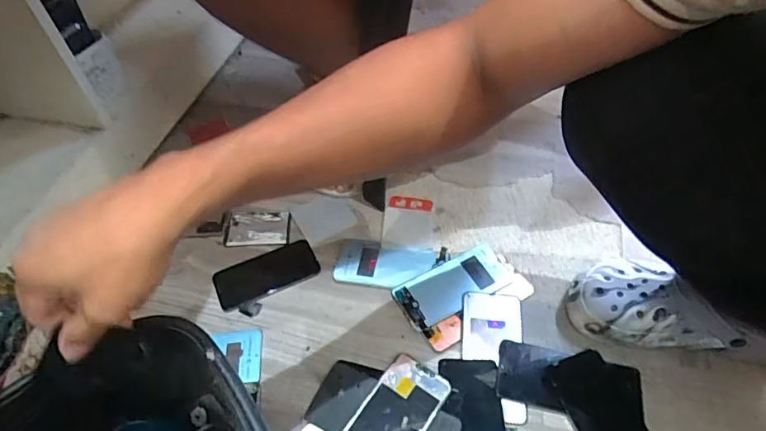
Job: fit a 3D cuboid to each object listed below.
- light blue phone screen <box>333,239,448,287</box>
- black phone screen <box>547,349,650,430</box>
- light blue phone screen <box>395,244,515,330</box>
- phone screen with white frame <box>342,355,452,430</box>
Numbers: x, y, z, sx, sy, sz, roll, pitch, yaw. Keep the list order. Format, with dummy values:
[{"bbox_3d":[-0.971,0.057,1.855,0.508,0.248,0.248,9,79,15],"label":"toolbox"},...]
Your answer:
[{"bbox_3d":[0.009,0.065,0.684,0.150,0.011,0.075,5,45,9],"label":"light blue phone screen"},{"bbox_3d":[0.241,0.220,0.532,0.071,0.009,0.143,-17,51,-9],"label":"black phone screen"},{"bbox_3d":[0.094,0.091,0.655,0.155,0.006,0.073,-23,53,-17],"label":"light blue phone screen"},{"bbox_3d":[0.006,0.231,0.540,0.072,0.013,0.155,28,56,24],"label":"phone screen with white frame"}]

